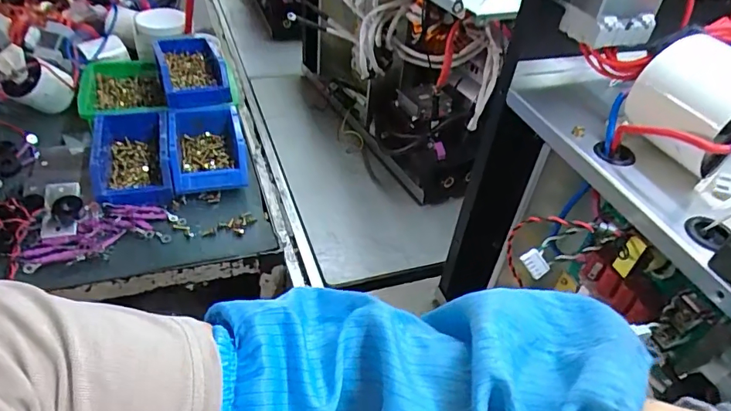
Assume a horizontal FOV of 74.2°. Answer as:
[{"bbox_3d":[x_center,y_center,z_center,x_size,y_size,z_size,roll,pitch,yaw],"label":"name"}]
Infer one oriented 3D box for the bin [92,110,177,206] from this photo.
[{"bbox_3d":[-0.349,-0.072,0.729,0.106,0.062,0.167,-10,44,-19],"label":"bin"}]

